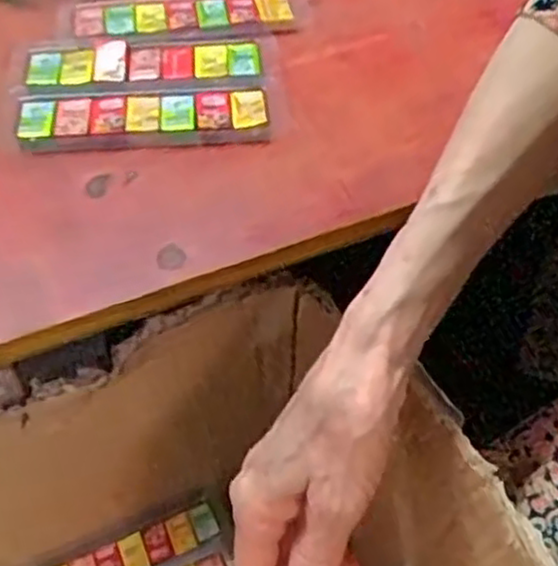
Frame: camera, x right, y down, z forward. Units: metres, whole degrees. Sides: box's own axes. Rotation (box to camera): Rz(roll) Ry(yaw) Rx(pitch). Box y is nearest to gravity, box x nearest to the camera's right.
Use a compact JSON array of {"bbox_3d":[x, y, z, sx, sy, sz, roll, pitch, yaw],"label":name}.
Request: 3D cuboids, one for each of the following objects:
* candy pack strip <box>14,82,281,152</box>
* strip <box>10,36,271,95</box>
[{"bbox_3d":[-0.063,-0.082,0.357,0.124,0.008,0.036,-5,53,-5],"label":"candy pack strip"},{"bbox_3d":[-0.071,-0.112,0.376,0.130,0.008,0.043,-3,53,-3],"label":"strip"}]

